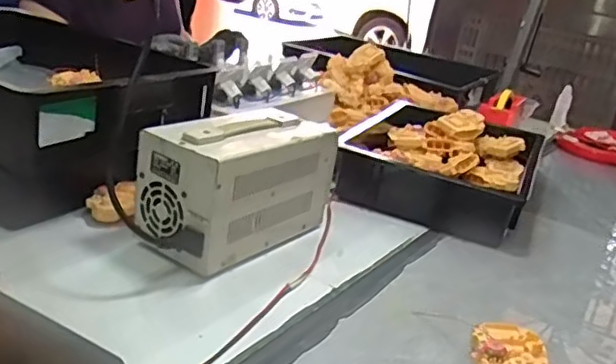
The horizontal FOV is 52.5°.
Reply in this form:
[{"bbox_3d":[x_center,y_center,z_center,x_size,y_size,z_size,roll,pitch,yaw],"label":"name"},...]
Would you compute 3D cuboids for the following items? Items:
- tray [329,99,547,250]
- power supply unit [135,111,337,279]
[{"bbox_3d":[0.243,-0.043,1.181,0.348,0.103,0.466,16,22,17],"label":"tray"},{"bbox_3d":[-0.090,0.002,0.837,0.133,0.167,0.260,19,23,29],"label":"power supply unit"}]

